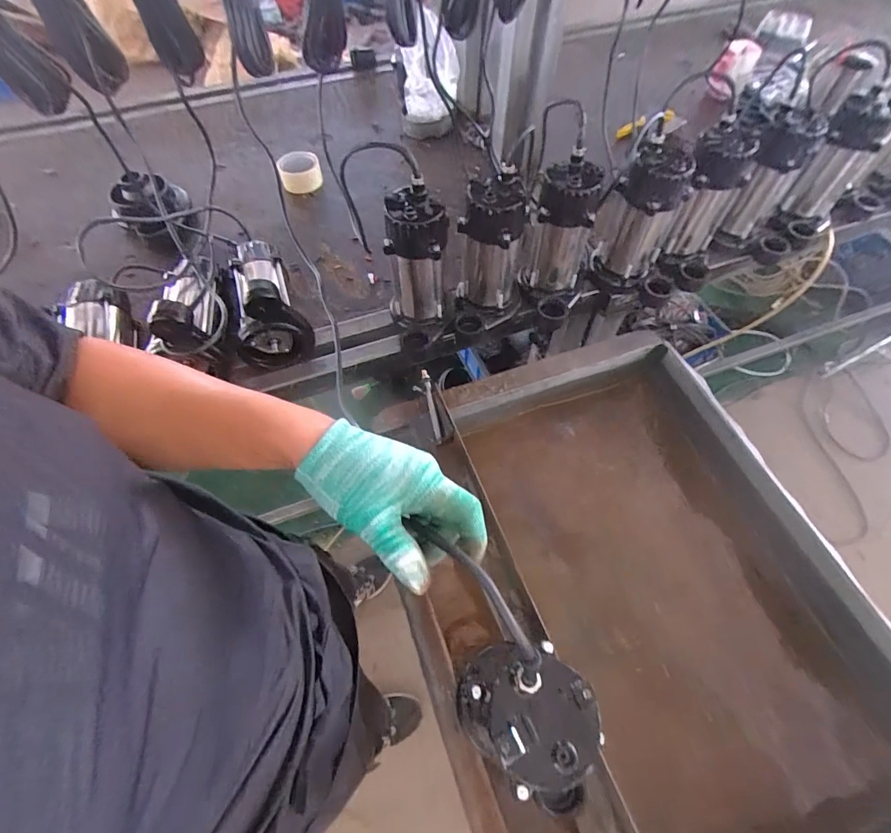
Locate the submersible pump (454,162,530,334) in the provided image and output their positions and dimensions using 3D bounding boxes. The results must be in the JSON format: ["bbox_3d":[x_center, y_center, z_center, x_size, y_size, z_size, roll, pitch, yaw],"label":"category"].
[{"bbox_3d":[0.074,-0.252,0.724,0.110,0.219,0.136,7,61,4],"label":"submersible pump"}]

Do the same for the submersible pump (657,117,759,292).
[{"bbox_3d":[0.455,-0.360,0.779,0.122,0.230,0.104,30,65,16],"label":"submersible pump"}]

